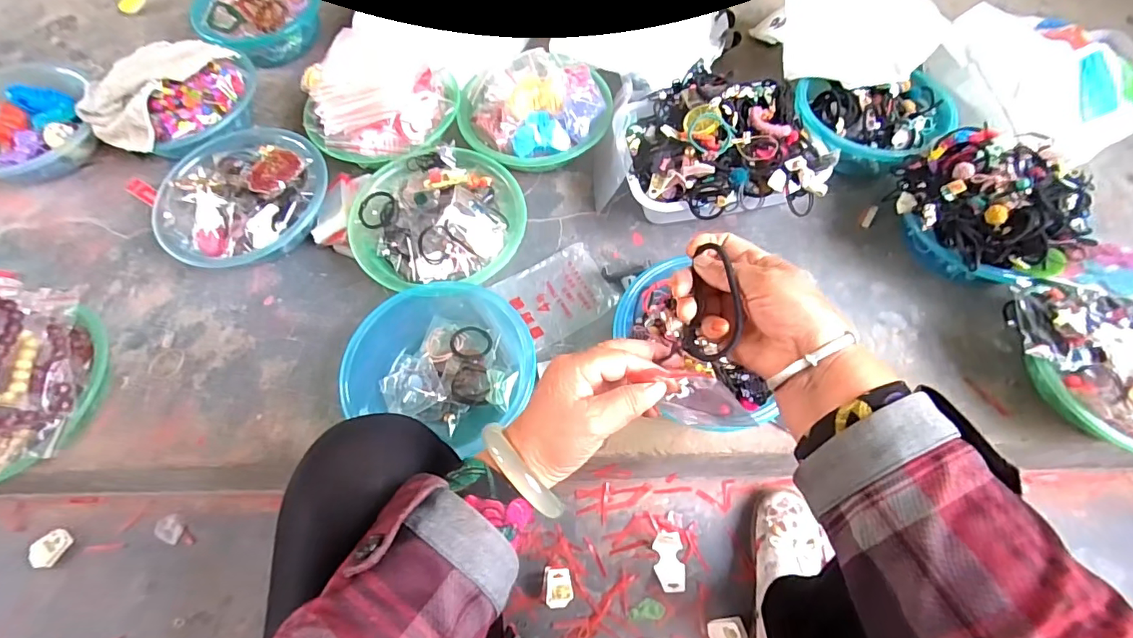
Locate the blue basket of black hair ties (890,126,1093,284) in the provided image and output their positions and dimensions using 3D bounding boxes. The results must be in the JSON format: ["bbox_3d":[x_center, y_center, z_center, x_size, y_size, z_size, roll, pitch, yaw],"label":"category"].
[{"bbox_3d":[0.548,-0.148,0.673,0.185,0.165,0.195,-1,63,1],"label":"blue basket of black hair ties"}]

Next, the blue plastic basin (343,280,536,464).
[{"bbox_3d":[-0.152,0.054,0.627,0.203,0.080,0.197,19,65,10],"label":"blue plastic basin"}]

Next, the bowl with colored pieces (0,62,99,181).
[{"bbox_3d":[-0.875,-0.309,0.794,0.200,0.072,0.199,0,63,1],"label":"bowl with colored pieces"}]

